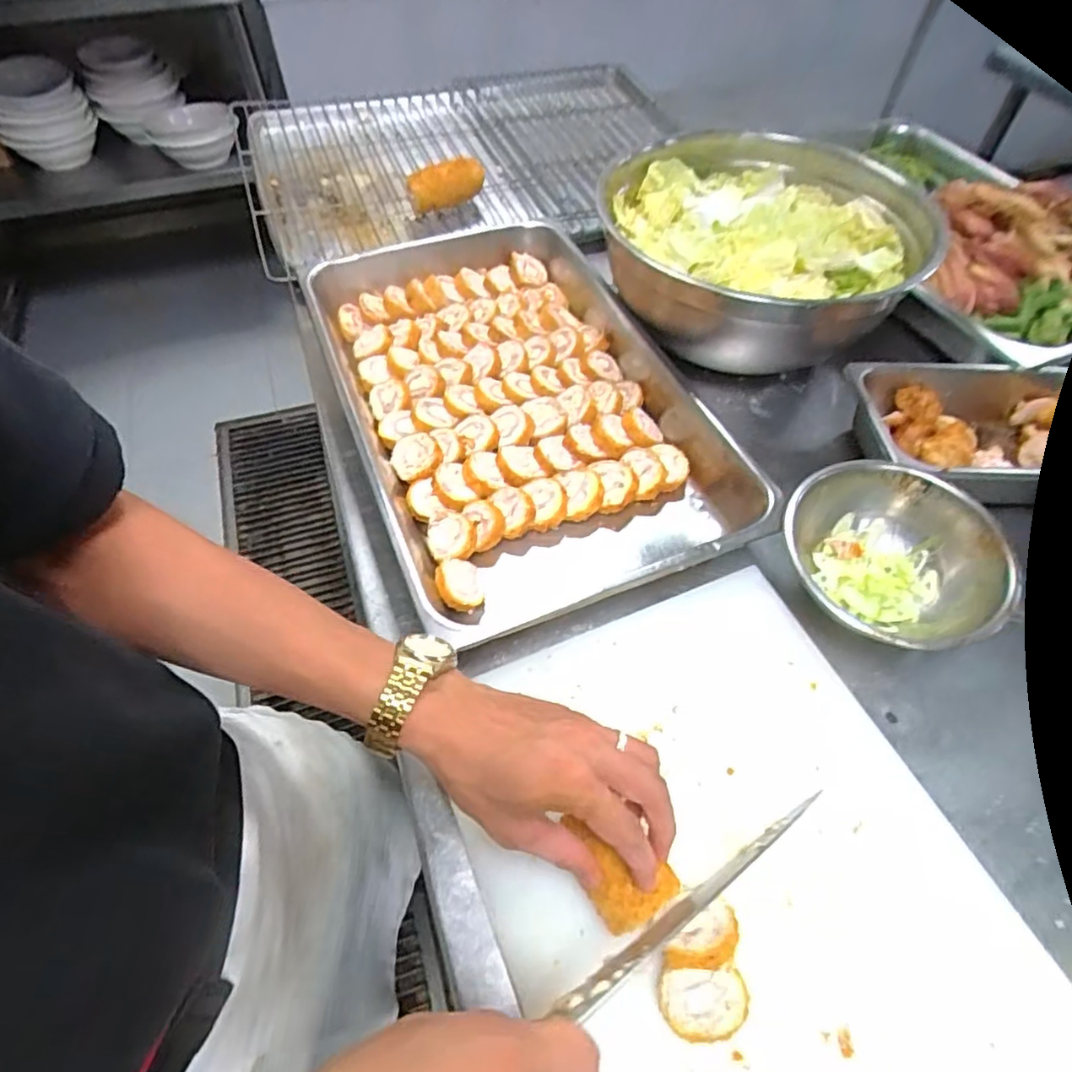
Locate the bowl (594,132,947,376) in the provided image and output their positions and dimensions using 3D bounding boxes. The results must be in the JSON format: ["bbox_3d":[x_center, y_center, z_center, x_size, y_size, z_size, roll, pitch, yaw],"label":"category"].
[{"bbox_3d":[0.247,-0.324,0.704,0.335,0.111,0.333,10,57,6],"label":"bowl"}]

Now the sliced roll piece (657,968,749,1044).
[{"bbox_3d":[0.096,0.271,0.362,0.049,0.019,0.033,0,56,0],"label":"sliced roll piece"}]

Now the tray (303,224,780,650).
[{"bbox_3d":[-0.029,-0.150,0.653,0.347,0.071,0.540,-18,57,-13],"label":"tray"}]

